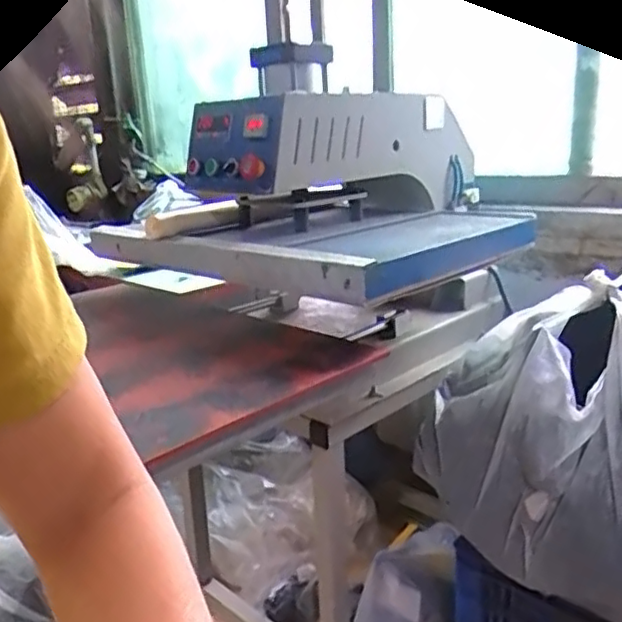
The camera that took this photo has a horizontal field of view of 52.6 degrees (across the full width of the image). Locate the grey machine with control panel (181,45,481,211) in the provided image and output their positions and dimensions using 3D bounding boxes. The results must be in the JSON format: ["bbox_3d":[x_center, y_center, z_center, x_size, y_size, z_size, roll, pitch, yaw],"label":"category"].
[{"bbox_3d":[0.066,-0.339,1.235,0.227,0.302,0.590,12,22,43],"label":"grey machine with control panel"}]

